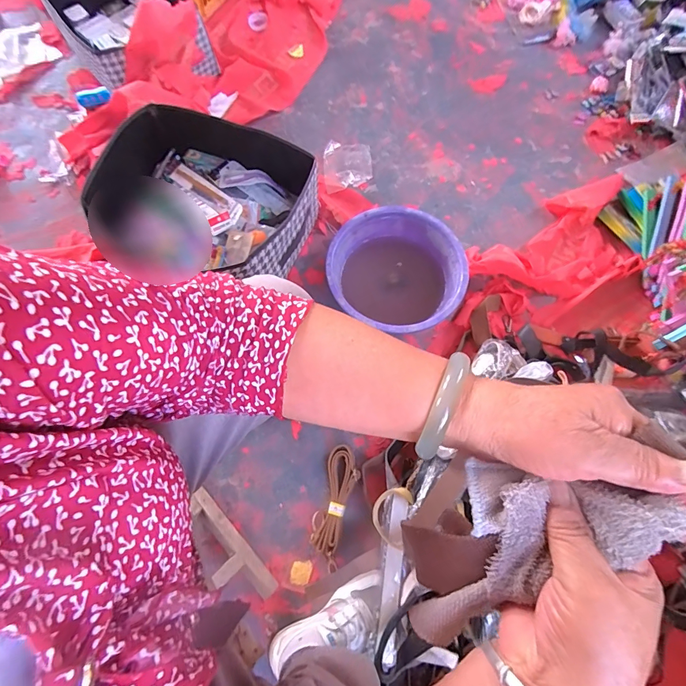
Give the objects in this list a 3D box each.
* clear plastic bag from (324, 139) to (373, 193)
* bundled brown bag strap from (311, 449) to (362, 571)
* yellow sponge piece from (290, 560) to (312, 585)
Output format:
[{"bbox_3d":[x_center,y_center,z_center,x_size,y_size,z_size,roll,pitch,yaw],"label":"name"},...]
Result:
[{"bbox_3d":[0.014,-0.464,0.998,0.125,0.029,0.173,-3,71,-2],"label":"clear plastic bag"},{"bbox_3d":[-0.017,0.309,0.727,0.064,0.027,0.212,15,71,5],"label":"bundled brown bag strap"},{"bbox_3d":[-0.078,0.429,0.708,0.039,0.008,0.040,5,71,1],"label":"yellow sponge piece"}]

